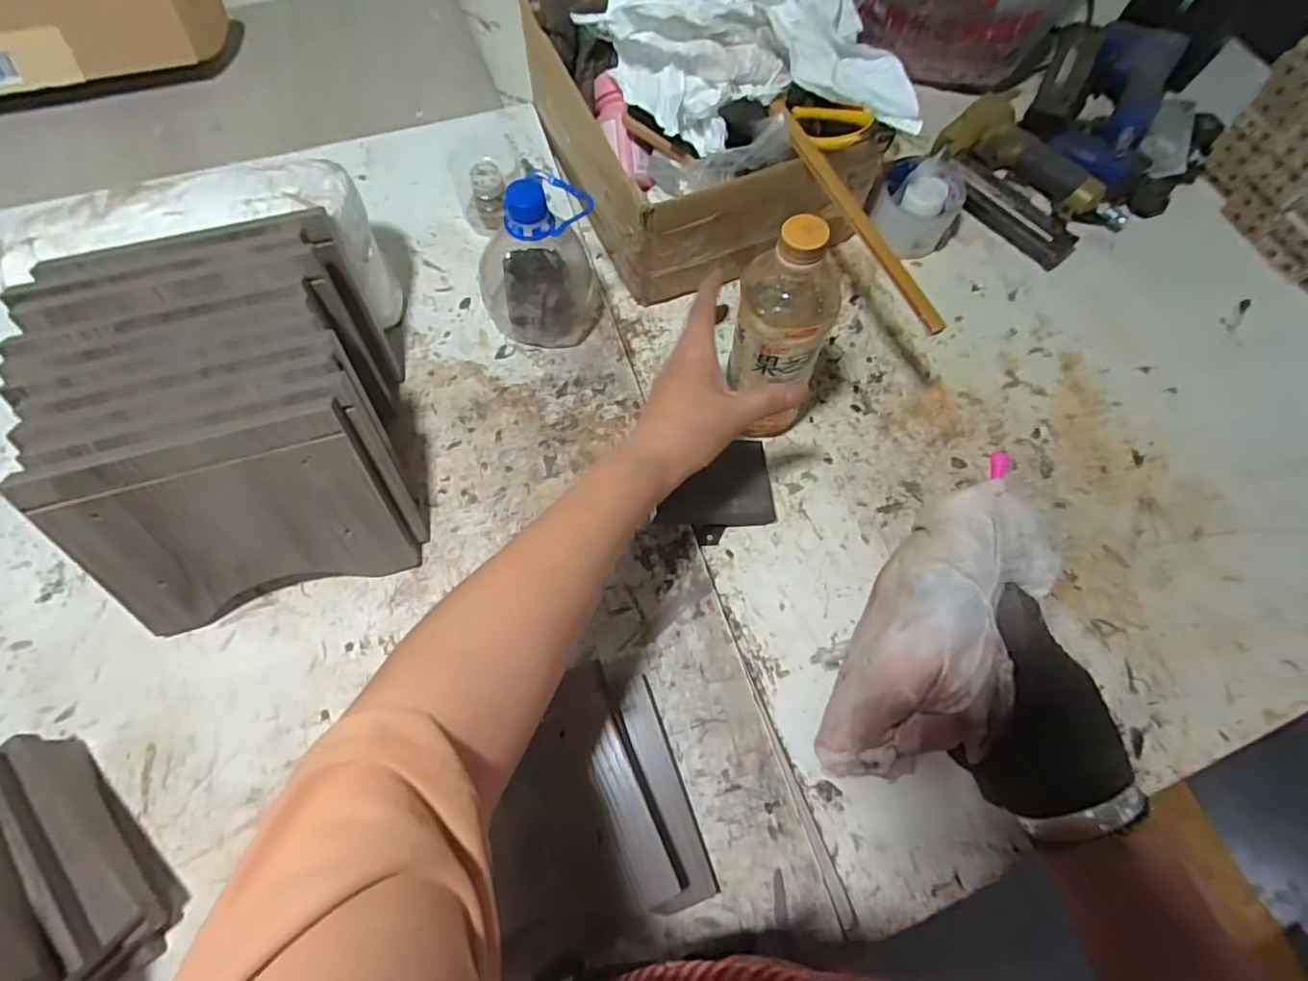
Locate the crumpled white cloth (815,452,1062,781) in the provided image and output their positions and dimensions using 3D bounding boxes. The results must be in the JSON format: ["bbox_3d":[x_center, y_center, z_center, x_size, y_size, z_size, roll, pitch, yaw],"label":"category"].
[{"bbox_3d":[0.169,0.079,0.334,0.085,0.046,0.195,32,81,10],"label":"crumpled white cloth"}]

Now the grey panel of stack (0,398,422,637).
[{"bbox_3d":[-0.287,0.025,0.410,0.193,0.145,0.012,-15,40,-7],"label":"grey panel of stack"}]

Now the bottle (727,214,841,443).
[{"bbox_3d":[0.096,-0.108,0.452,0.066,0.208,0.057,-28,60,-11],"label":"bottle"}]

